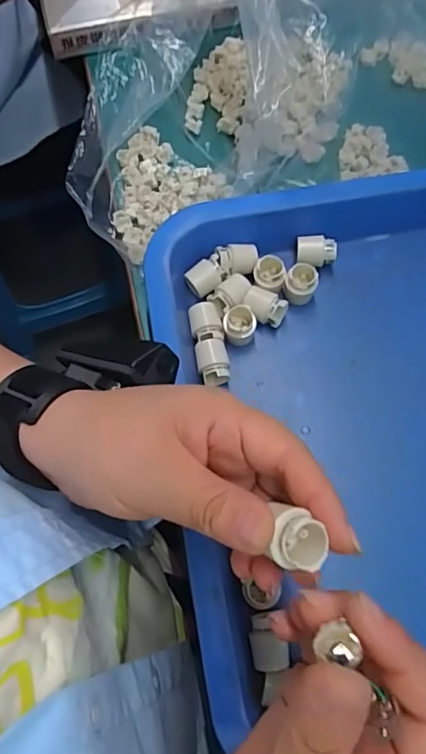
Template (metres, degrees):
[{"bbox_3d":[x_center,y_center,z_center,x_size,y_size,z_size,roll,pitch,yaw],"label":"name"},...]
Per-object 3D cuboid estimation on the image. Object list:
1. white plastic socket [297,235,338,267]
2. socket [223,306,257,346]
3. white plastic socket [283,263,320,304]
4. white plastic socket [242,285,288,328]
[{"bbox_3d":[0.072,-0.087,0.365,0.026,0.023,0.019,3,73,0],"label":"white plastic socket"},{"bbox_3d":[0.017,-0.033,0.348,0.021,0.025,0.020,0,72,-2],"label":"socket"},{"bbox_3d":[0.060,-0.064,0.355,0.021,0.028,0.021,0,73,-1],"label":"white plastic socket"},{"bbox_3d":[0.035,-0.047,0.353,0.028,0.023,0.022,20,74,5],"label":"white plastic socket"}]

